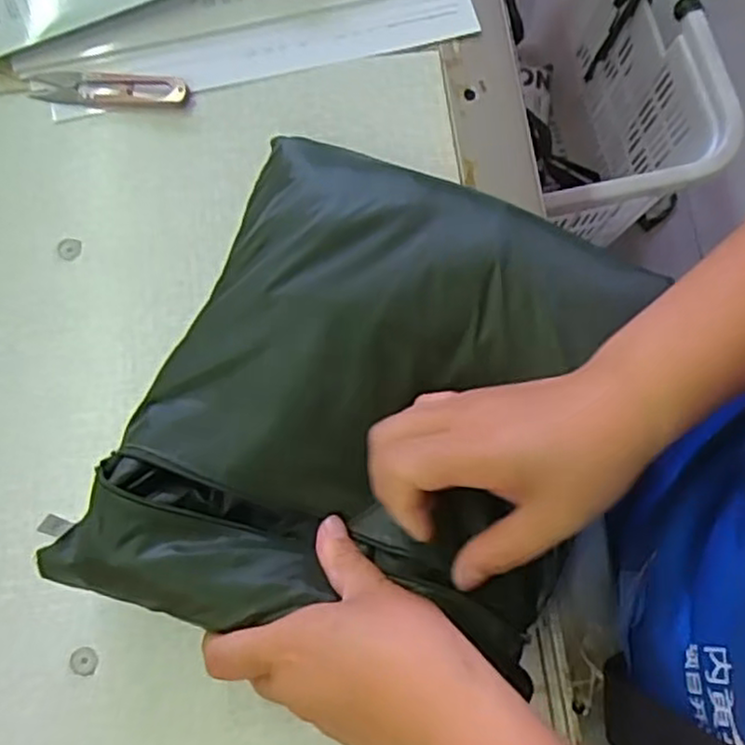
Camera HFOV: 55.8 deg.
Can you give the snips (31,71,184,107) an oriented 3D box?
[{"bbox_3d":[-0.169,-0.183,0.451,0.102,0.010,0.023,4,77,2],"label":"snips"}]

